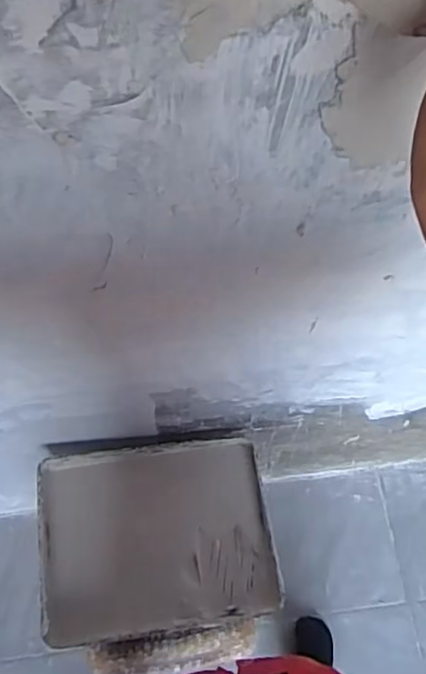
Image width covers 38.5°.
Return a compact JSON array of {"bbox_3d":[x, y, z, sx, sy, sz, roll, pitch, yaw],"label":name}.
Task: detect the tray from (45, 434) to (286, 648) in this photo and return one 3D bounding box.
[{"bbox_3d":[-0.088,0.312,0.967,0.353,0.066,0.279,-8,66,-6],"label":"tray"}]

